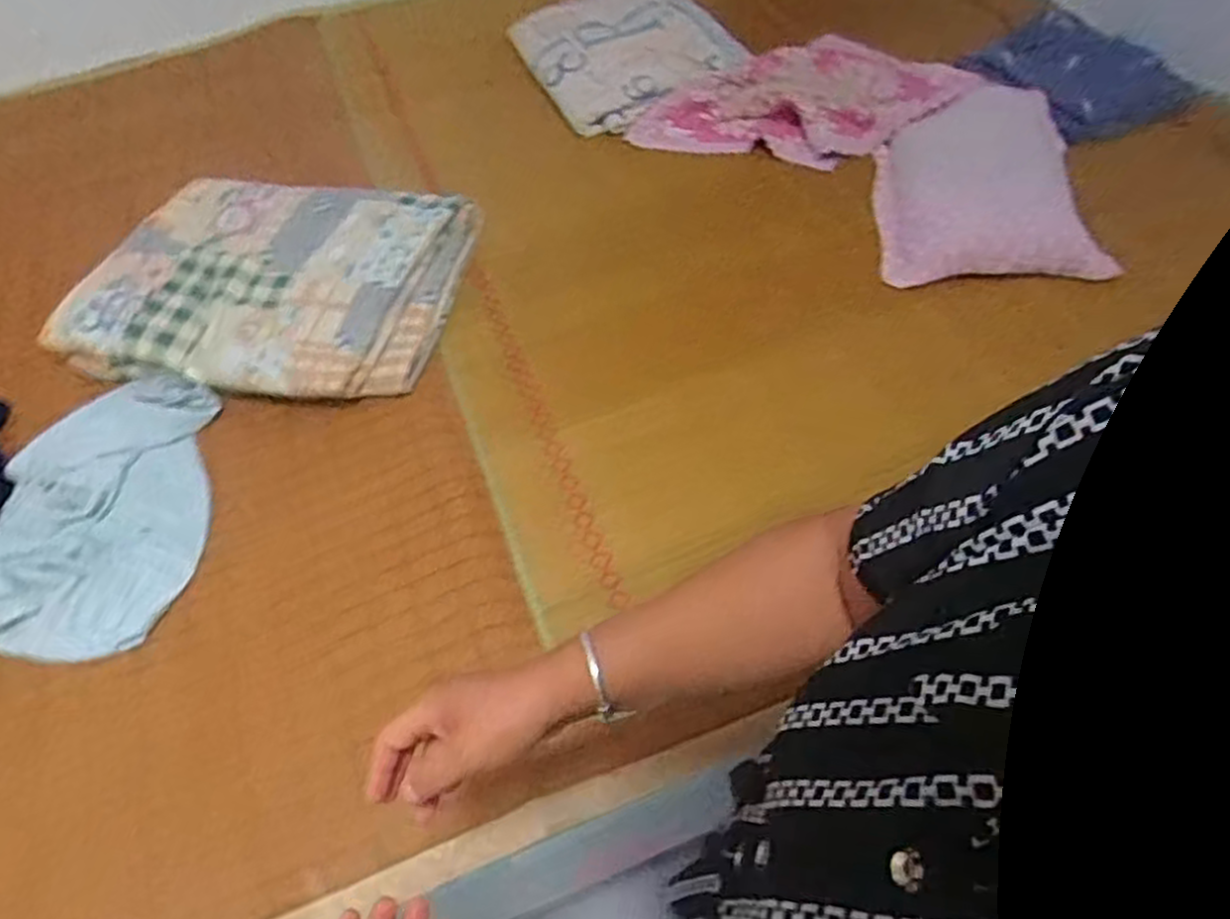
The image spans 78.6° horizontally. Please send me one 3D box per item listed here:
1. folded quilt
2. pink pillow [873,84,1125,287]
[{"bbox_3d":[-0.528,-0.288,1.197,0.560,0.082,0.433,9,55,12],"label":"folded quilt"},{"bbox_3d":[0.600,-0.475,1.251,0.324,0.067,0.460,1,54,6],"label":"pink pillow"}]

